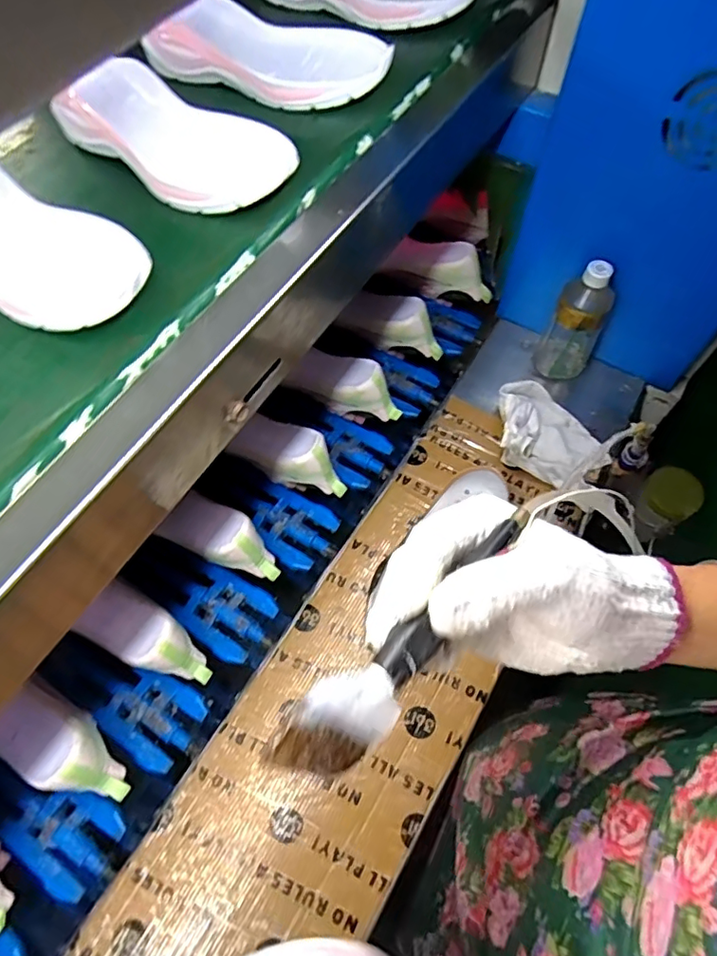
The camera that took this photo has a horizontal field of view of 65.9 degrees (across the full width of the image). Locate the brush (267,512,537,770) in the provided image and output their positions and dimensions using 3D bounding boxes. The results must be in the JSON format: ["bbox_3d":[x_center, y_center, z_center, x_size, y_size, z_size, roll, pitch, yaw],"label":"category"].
[{"bbox_3d":[0.028,0.064,0.237,0.030,0.019,0.153,39,59,18],"label":"brush"}]

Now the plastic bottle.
[{"bbox_3d":[0.293,-0.212,0.735,0.070,0.185,0.070,25,70,14],"label":"plastic bottle"}]

